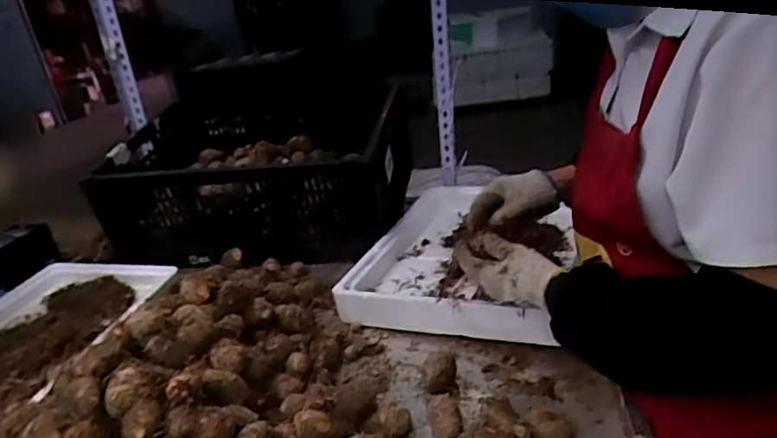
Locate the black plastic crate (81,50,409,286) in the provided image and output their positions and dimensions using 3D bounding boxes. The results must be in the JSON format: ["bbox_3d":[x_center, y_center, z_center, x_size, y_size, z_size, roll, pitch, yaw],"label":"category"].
[{"bbox_3d":[-0.281,-0.071,1.247,0.611,0.217,0.376,-3,24,12],"label":"black plastic crate"}]

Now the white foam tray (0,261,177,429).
[{"bbox_3d":[-0.593,0.199,0.927,0.303,0.048,0.428,-3,24,13],"label":"white foam tray"}]

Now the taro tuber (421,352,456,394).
[{"bbox_3d":[0.068,0.205,0.745,0.042,0.041,0.049,-5,24,7],"label":"taro tuber"}]

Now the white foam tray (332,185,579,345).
[{"bbox_3d":[0.141,0.051,0.997,0.356,0.068,0.400,4,27,27],"label":"white foam tray"}]

